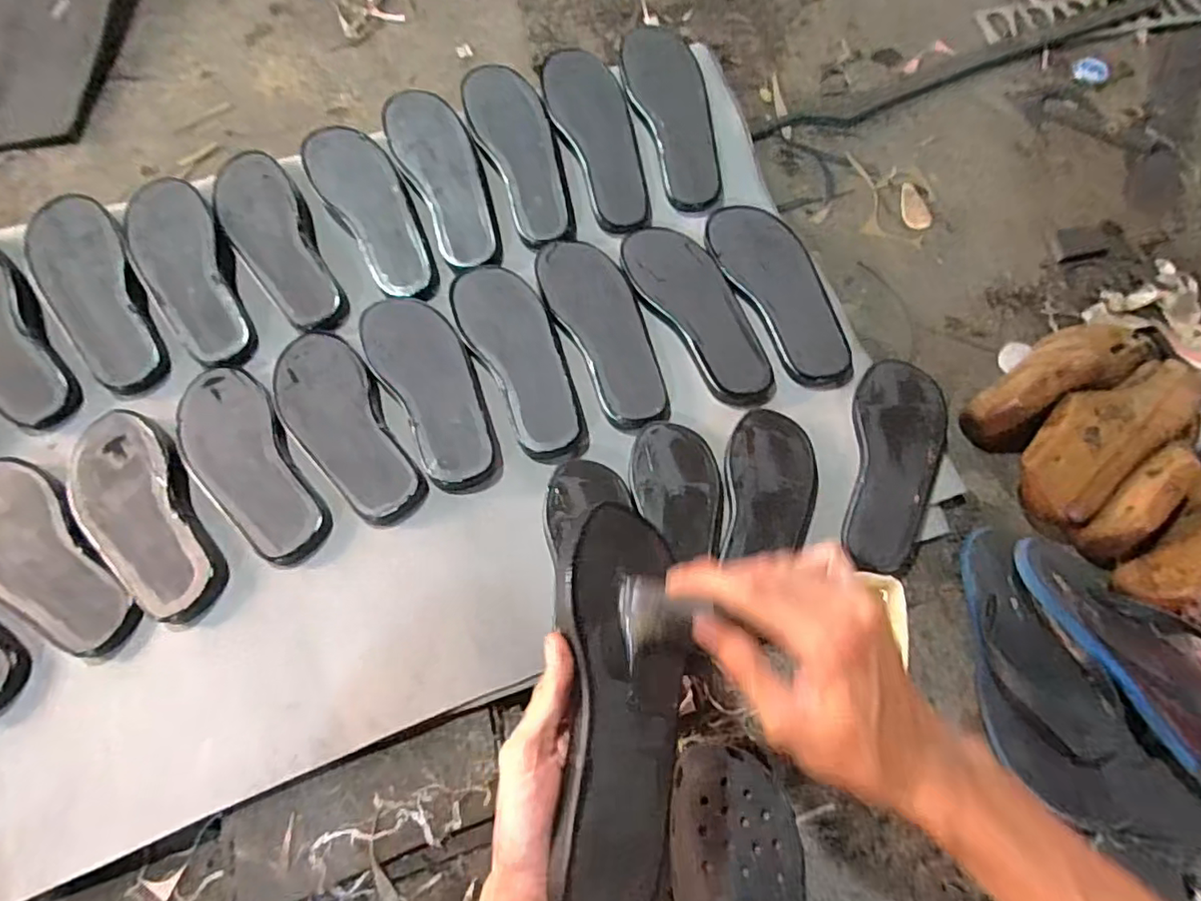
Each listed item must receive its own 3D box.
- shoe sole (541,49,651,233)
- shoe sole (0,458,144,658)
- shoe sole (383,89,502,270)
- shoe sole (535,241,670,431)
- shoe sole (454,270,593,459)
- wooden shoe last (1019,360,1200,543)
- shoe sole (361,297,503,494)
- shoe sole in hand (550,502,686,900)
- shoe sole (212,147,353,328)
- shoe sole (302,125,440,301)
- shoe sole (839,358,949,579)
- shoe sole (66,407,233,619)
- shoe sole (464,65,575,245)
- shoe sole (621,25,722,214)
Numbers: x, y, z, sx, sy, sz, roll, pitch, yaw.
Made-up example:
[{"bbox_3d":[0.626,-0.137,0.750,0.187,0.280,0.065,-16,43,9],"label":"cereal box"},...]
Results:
[{"bbox_3d":[0.000,-0.393,0.722,0.091,0.013,0.237,-19,88,-7],"label":"shoe sole"},{"bbox_3d":[-0.562,0.104,0.563,0.269,0.020,0.102,41,75,13],"label":"shoe sole"},{"bbox_3d":[-0.194,-0.346,0.717,0.093,0.025,0.254,-23,84,-9],"label":"shoe sole"},{"bbox_3d":[0.006,-0.141,0.660,0.093,0.013,0.255,-24,72,-9],"label":"shoe sole"},{"bbox_3d":[-0.089,-0.107,0.637,0.091,0.012,0.247,-27,72,-10],"label":"shoe sole"},{"bbox_3d":[0.533,-0.019,0.599,0.240,0.068,0.104,-34,74,-12],"label":"wooden shoe last"},{"bbox_3d":[-0.183,-0.073,0.613,0.096,0.017,0.251,-26,72,-10],"label":"shoe sole"},{"bbox_3d":[0.014,0.144,0.337,0.077,0.011,0.225,13,63,-25],"label":"shoe sole in hand"},{"bbox_3d":[-0.386,-0.251,0.678,0.090,0.011,0.245,-24,84,-15],"label":"shoe sole"},{"bbox_3d":[-0.275,-0.291,0.693,0.089,0.014,0.242,-30,88,-11],"label":"shoe sole"},{"bbox_3d":[0.312,0.014,0.600,0.091,0.019,0.231,12,72,8],"label":"shoe sole"},{"bbox_3d":[-0.463,0.061,0.564,0.100,0.022,0.254,-35,74,-12],"label":"shoe sole"},{"bbox_3d":[-0.100,-0.377,0.723,0.092,0.013,0.249,-21,87,-8],"label":"shoe sole"},{"bbox_3d":[0.100,-0.428,0.734,0.093,0.012,0.232,-21,92,2],"label":"shoe sole"}]

